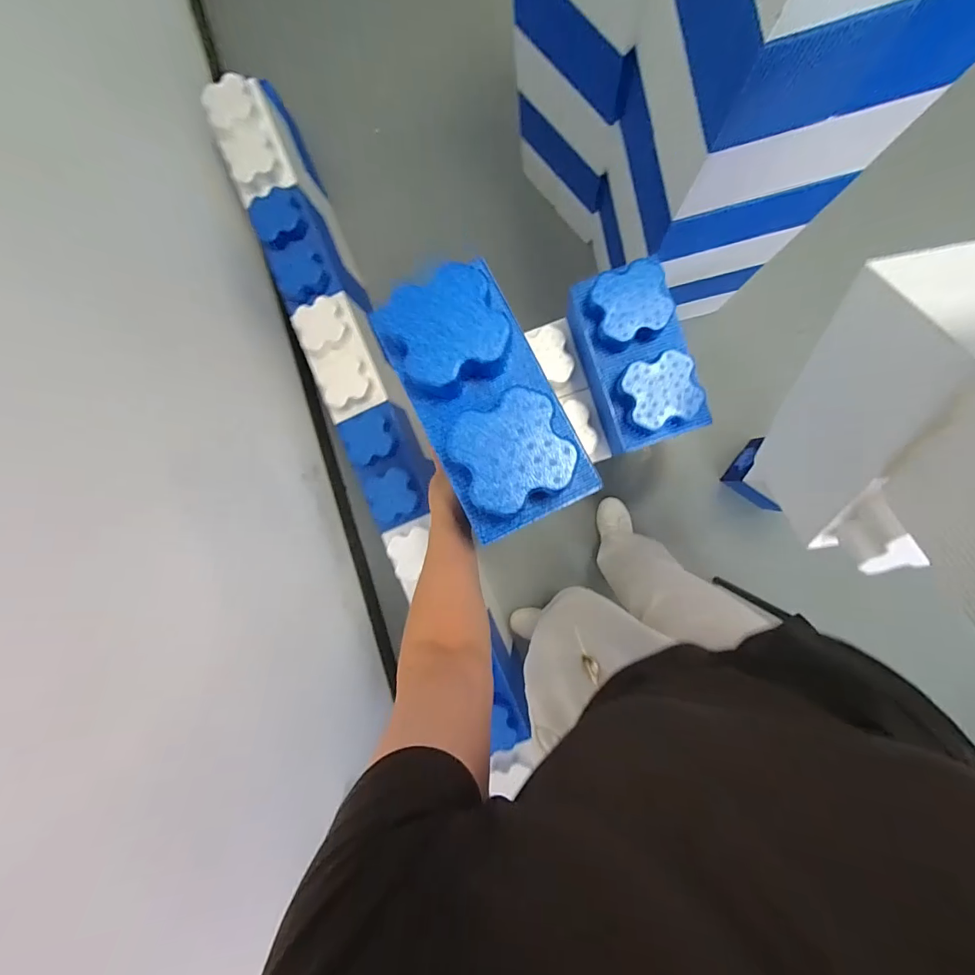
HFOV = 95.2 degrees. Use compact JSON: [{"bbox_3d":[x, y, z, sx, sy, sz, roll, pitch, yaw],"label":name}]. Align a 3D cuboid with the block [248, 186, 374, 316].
[{"bbox_3d":[-0.491,-0.611,1.201,0.175,0.147,0.308,-29,88,6],"label":"block"}]

